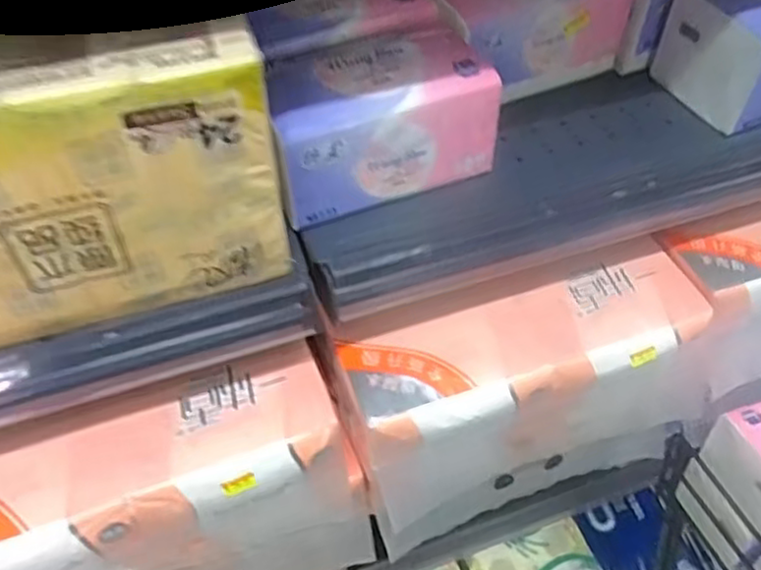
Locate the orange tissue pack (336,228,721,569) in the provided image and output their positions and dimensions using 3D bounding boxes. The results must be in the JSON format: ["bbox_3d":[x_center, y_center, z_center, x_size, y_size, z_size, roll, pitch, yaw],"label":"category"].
[{"bbox_3d":[0.117,0.101,0.569,0.281,0.185,0.102,-16,53,-14],"label":"orange tissue pack"}]

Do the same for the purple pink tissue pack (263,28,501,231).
[{"bbox_3d":[-0.003,-0.106,0.437,0.140,0.080,0.069,-17,53,-15],"label":"purple pink tissue pack"}]

